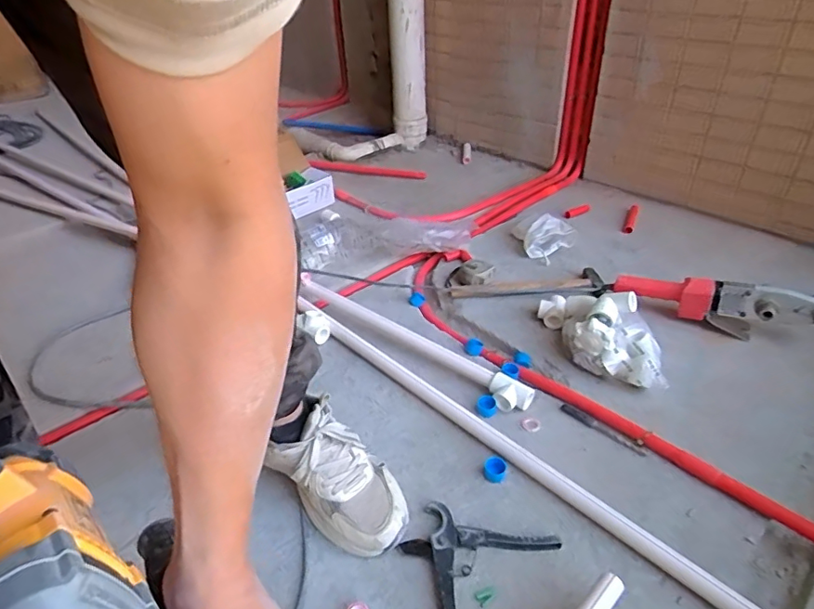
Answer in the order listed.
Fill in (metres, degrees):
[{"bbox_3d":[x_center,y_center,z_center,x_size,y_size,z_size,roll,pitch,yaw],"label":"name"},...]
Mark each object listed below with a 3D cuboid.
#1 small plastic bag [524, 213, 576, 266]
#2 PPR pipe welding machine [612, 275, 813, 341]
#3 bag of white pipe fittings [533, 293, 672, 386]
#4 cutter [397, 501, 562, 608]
[{"bbox_3d":[0.325,-0.149,1.208,0.110,0.067,0.089,-27,43,-33],"label":"small plastic bag"},{"bbox_3d":[0.545,0.002,0.949,0.335,0.103,0.058,15,37,20],"label":"PPR pipe welding machine"},{"bbox_3d":[0.332,0.039,0.902,0.141,0.099,0.251,-4,35,-6],"label":"bag of white pipe fittings"},{"bbox_3d":[0.067,0.297,0.623,0.148,0.018,0.181,29,44,35],"label":"cutter"}]

